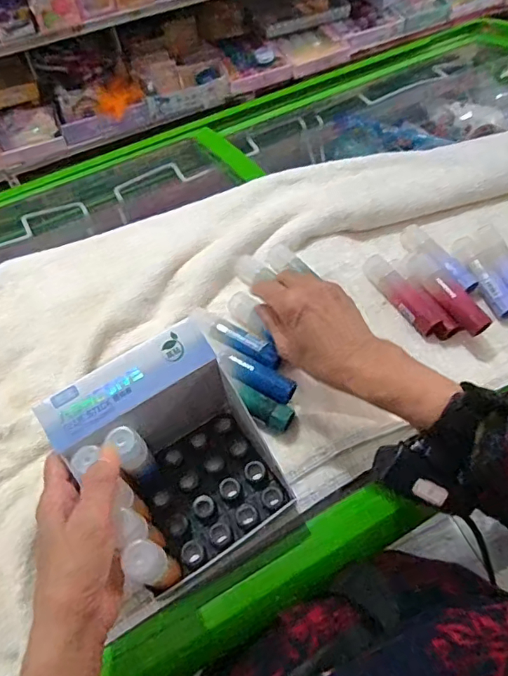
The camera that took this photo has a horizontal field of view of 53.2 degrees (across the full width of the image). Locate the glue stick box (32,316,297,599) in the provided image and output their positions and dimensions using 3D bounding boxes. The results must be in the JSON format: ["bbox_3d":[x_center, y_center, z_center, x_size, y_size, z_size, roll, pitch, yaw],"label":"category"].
[{"bbox_3d":[-0.055,0.091,0.377,0.126,0.104,0.142,-32,68,-16],"label":"glue stick box"}]

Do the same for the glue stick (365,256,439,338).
[{"bbox_3d":[0.146,-0.045,0.504,0.024,0.020,0.098,-28,67,-15],"label":"glue stick"}]

